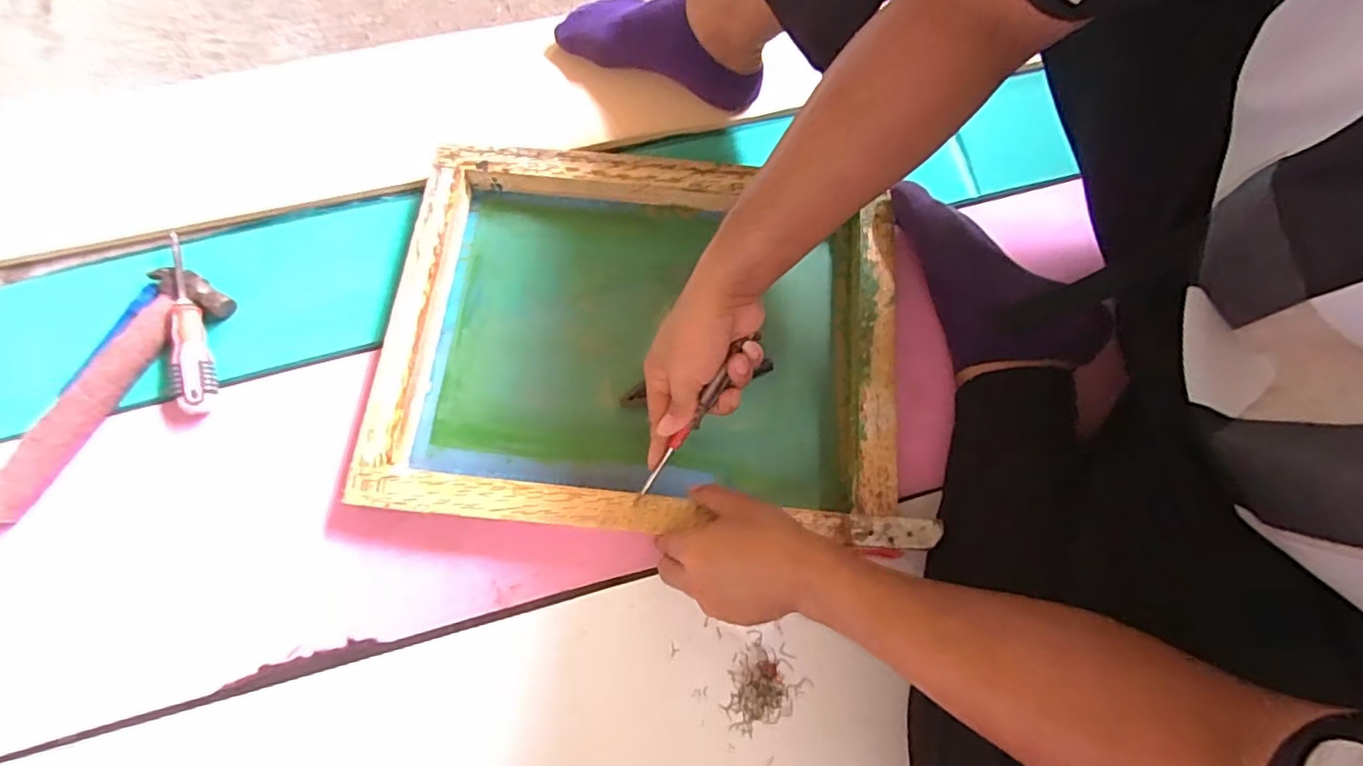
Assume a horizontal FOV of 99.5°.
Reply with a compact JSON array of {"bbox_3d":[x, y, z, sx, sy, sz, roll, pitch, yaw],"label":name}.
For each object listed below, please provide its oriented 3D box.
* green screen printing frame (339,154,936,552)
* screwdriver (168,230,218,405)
[{"bbox_3d":[-0.037,-0.048,0.549,0.466,0.064,0.360,5,73,0],"label":"green screen printing frame"},{"bbox_3d":[-0.475,-0.066,0.555,0.027,0.029,0.184,-18,75,-7],"label":"screwdriver"}]

